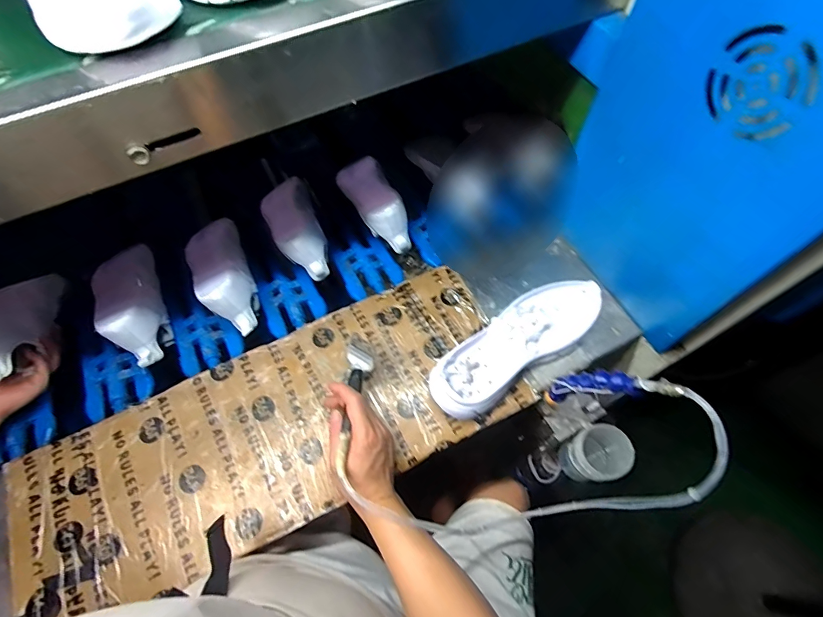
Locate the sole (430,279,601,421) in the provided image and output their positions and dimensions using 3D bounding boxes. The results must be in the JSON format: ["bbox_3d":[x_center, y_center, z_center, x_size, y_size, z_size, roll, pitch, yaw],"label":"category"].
[{"bbox_3d":[0.151,0.047,0.604,0.289,0.048,0.099,-36,70,-16],"label":"sole"}]

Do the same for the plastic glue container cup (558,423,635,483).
[{"bbox_3d":[0.267,0.216,0.630,0.063,0.113,0.067,0,64,0],"label":"plastic glue container cup"}]

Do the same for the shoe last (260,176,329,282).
[{"bbox_3d":[-0.201,-0.147,0.717,0.085,0.076,0.231,-19,66,-9],"label":"shoe last"}]

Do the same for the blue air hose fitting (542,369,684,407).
[{"bbox_3d":[0.220,0.091,0.506,0.037,0.192,0.024,34,66,-14],"label":"blue air hose fitting"}]

